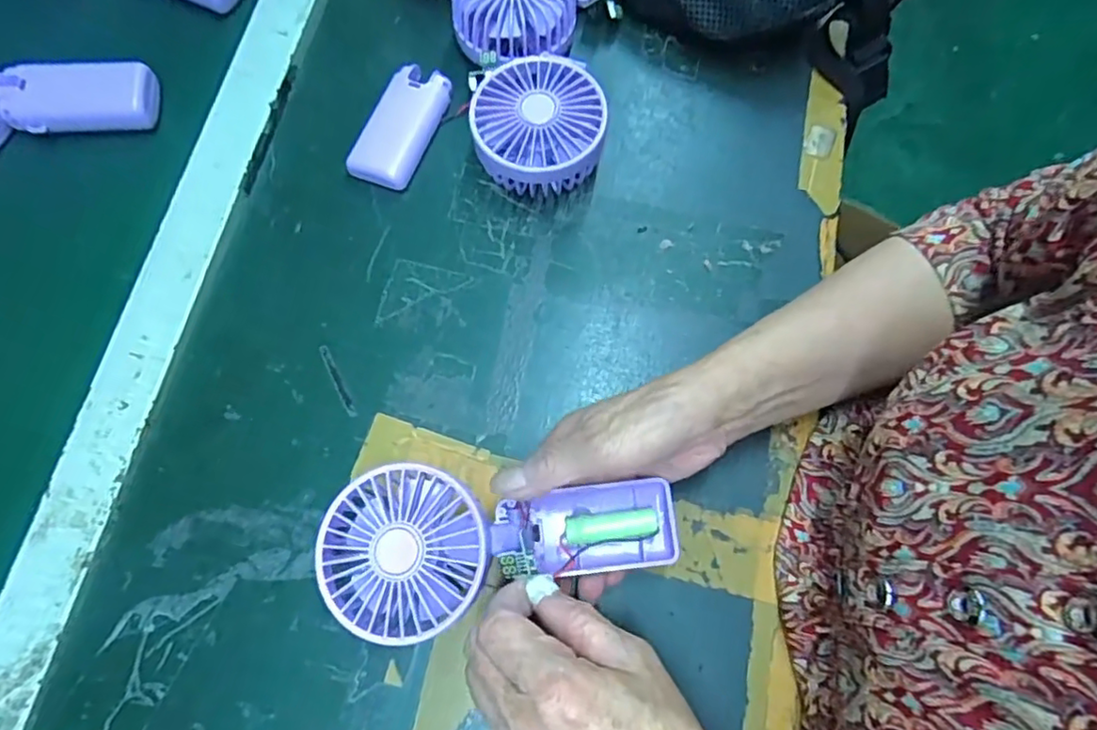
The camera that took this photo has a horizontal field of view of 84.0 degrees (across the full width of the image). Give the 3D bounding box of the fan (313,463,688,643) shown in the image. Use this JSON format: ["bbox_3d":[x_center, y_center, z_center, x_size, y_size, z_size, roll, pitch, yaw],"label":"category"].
[{"bbox_3d":[-0.024,0.090,0.313,0.180,0.034,0.079,-3,73,-8],"label":"fan"}]

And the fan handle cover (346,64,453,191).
[{"bbox_3d":[-0.100,-0.164,0.421,0.040,0.017,0.089,21,74,6],"label":"fan handle cover"}]

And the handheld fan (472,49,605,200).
[{"bbox_3d":[-0.007,-0.155,0.402,0.082,0.042,0.086,0,73,0],"label":"handheld fan"}]

